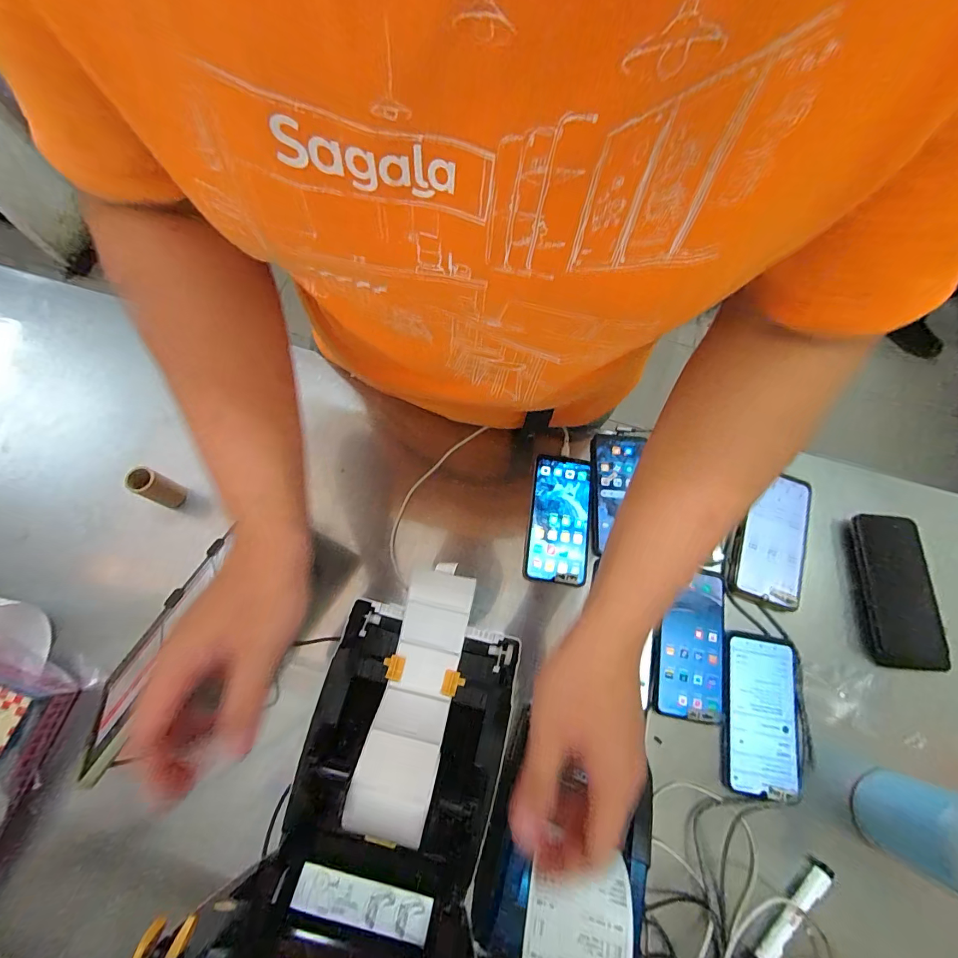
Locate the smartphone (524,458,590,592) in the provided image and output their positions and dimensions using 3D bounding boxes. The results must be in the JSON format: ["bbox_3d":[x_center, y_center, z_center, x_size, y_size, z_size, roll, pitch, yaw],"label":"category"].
[{"bbox_3d":[0.100,0.048,0.544,0.073,0.012,0.164,8,70,1],"label":"smartphone"}]

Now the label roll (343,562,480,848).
[{"bbox_3d":[-0.056,0.188,0.390,0.066,0.058,0.204,13,71,2],"label":"label roll"}]

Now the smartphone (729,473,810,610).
[{"bbox_3d":[0.363,0.072,0.530,0.073,0.013,0.166,23,71,6],"label":"smartphone"}]

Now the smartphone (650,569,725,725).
[{"bbox_3d":[0.240,0.186,0.494,0.073,0.012,0.159,13,71,3],"label":"smartphone"}]

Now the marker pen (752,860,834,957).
[{"bbox_3d":[0.291,0.428,0.408,0.142,0.014,0.017,-39,76,-14],"label":"marker pen"}]

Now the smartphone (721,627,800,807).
[{"bbox_3d":[0.304,0.254,0.471,0.079,0.015,0.159,12,71,2],"label":"smartphone"}]

